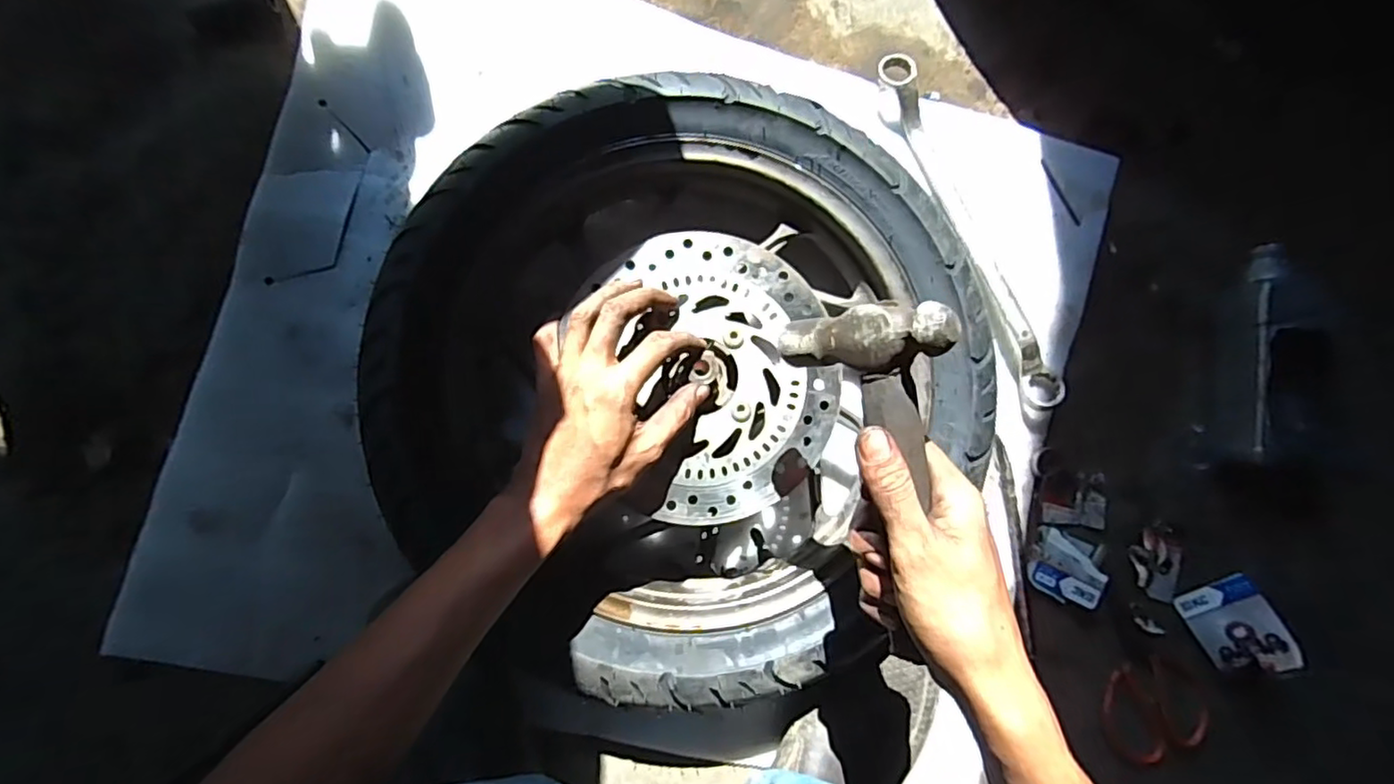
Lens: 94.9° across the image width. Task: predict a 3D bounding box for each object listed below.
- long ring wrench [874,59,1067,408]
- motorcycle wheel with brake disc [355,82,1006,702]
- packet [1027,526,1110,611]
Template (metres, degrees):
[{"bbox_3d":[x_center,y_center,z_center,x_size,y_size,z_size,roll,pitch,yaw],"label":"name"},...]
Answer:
[{"bbox_3d":[0.262,-0.152,0.609,0.036,0.023,0.360,-26,91,-8],"label":"long ring wrench"},{"bbox_3d":[-0.011,-0.007,0.519,0.451,0.097,0.464,0,87,-7],"label":"motorcycle wheel with brake disc"},{"bbox_3d":[0.361,0.171,0.617,0.075,0.007,0.063,21,85,-6],"label":"packet"}]

